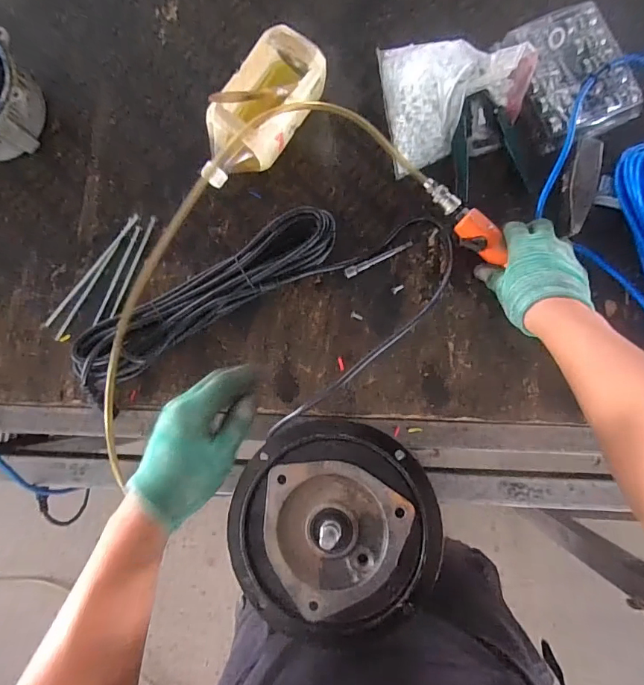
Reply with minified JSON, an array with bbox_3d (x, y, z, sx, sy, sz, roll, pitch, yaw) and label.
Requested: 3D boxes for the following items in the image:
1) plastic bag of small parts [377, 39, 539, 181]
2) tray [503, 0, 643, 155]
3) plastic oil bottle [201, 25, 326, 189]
[{"bbox_3d":[0.182,-0.327,0.564,0.191,0.064,0.174,-8,83,1],"label":"plastic bag of small parts"},{"bbox_3d":[0.338,-0.359,0.577,0.135,0.032,0.178,-19,83,-1],"label":"tray"},{"bbox_3d":[-0.081,-0.290,0.563,0.098,0.075,0.206,27,85,4],"label":"plastic oil bottle"}]

